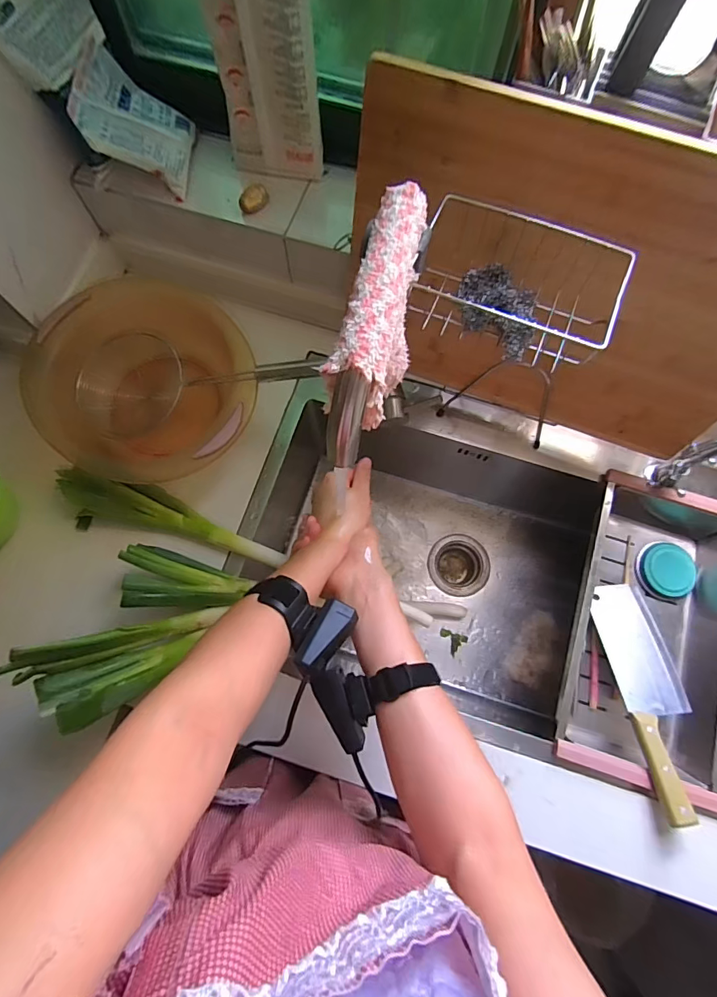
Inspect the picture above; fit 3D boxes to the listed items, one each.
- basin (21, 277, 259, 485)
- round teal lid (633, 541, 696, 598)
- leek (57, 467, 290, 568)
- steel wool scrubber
[{"bbox_3d":[-0.278,-0.155,0.601,0.287,0.103,0.245,-2,75,-2],"label":"basin"},{"bbox_3d":[0.452,0.103,0.646,0.082,0.018,0.078,0,75,-2],"label":"round teal lid"},{"bbox_3d":[-0.250,0.034,0.588,0.305,0.036,0.070,17,75,3],"label":"leek"},{"bbox_3d":[0.133,-0.178,0.411,0.062,0.023,0.095,-33,78,-10],"label":"steel wool scrubber"}]

